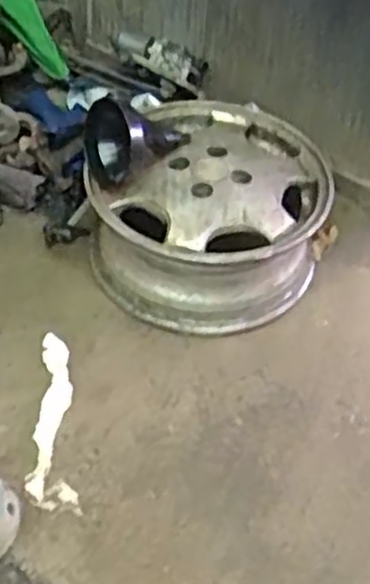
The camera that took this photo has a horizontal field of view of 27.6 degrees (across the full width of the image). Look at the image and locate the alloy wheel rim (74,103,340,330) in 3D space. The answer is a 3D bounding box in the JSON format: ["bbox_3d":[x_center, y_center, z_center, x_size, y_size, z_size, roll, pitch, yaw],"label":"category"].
[{"bbox_3d":[0.040,-0.126,1.248,0.368,0.192,0.375,3,48,-3],"label":"alloy wheel rim"}]

